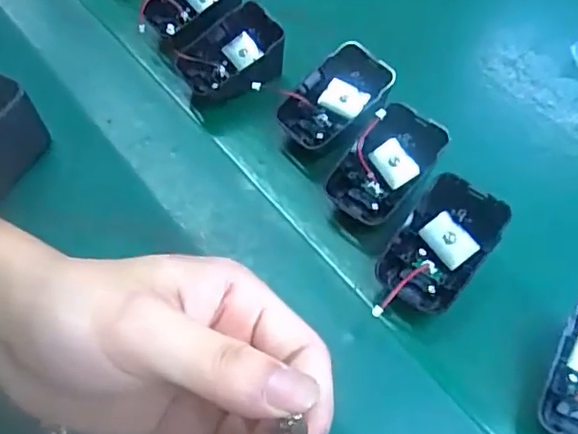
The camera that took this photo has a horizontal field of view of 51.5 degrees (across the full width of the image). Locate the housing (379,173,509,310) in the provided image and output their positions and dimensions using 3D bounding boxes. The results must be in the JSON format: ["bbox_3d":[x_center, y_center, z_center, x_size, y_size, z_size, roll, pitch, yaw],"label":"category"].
[{"bbox_3d":[0.079,0.015,0.313,0.045,0.020,0.069,36,94,30],"label":"housing"}]

